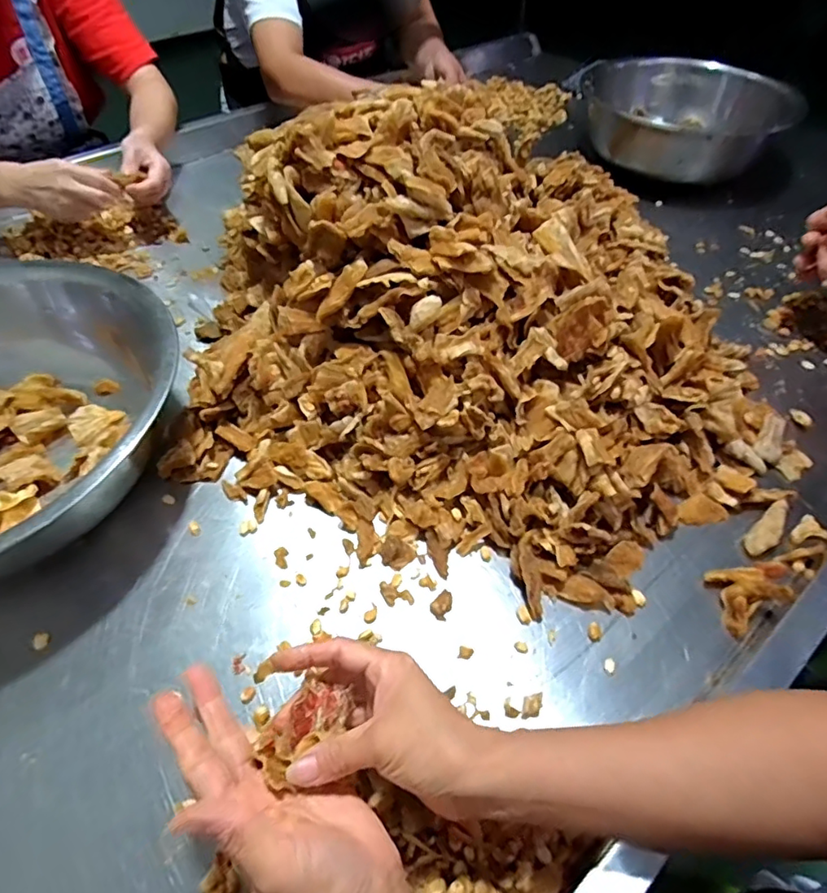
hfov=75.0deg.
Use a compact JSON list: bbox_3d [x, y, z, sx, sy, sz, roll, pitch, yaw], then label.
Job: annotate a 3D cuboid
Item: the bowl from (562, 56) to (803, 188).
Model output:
[{"bbox_3d":[0.403,-0.488,0.825,0.255,0.118,0.255,0,51,0],"label":"bowl"}]

